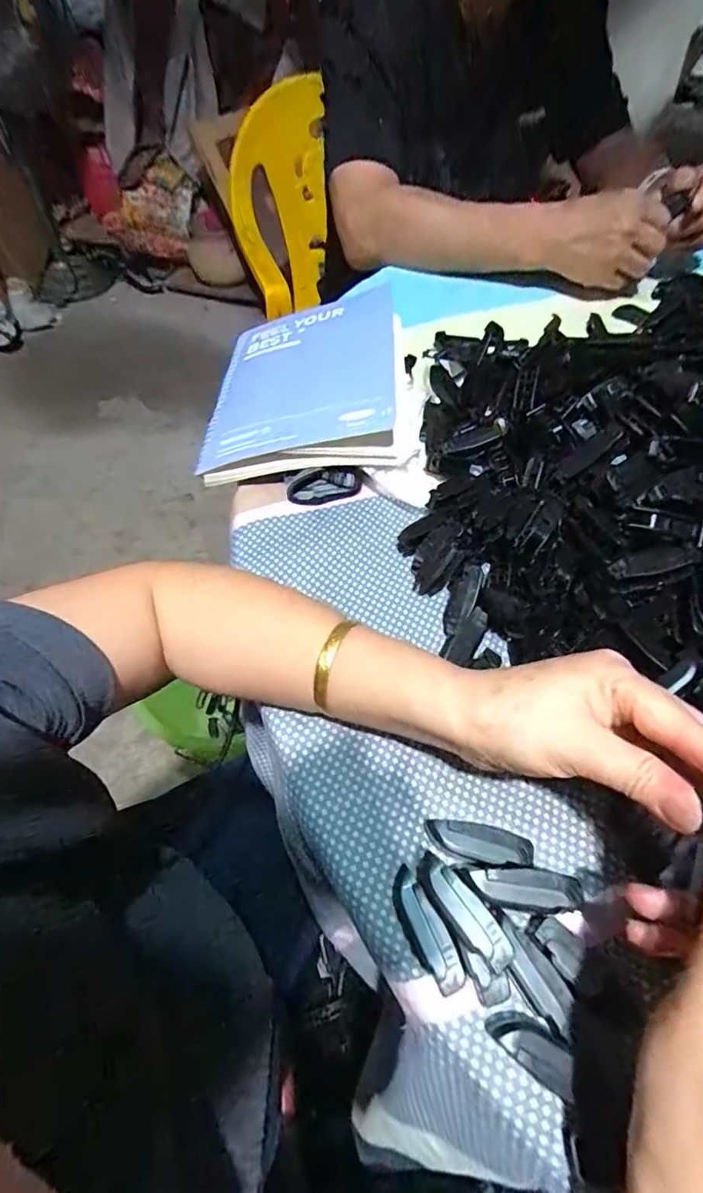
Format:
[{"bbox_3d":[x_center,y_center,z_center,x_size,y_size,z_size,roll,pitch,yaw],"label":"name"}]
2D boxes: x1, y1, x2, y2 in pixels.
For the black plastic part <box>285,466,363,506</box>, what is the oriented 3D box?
[{"bbox_3d":[-0.022,-0.092,0.421,0.060,0.028,0.015,-10,37,1],"label":"black plastic part"}]

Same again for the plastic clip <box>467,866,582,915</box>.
[{"bbox_3d":[0.083,0.139,0.244,0.048,0.006,0.018,1,56,-1],"label":"plastic clip"}]

